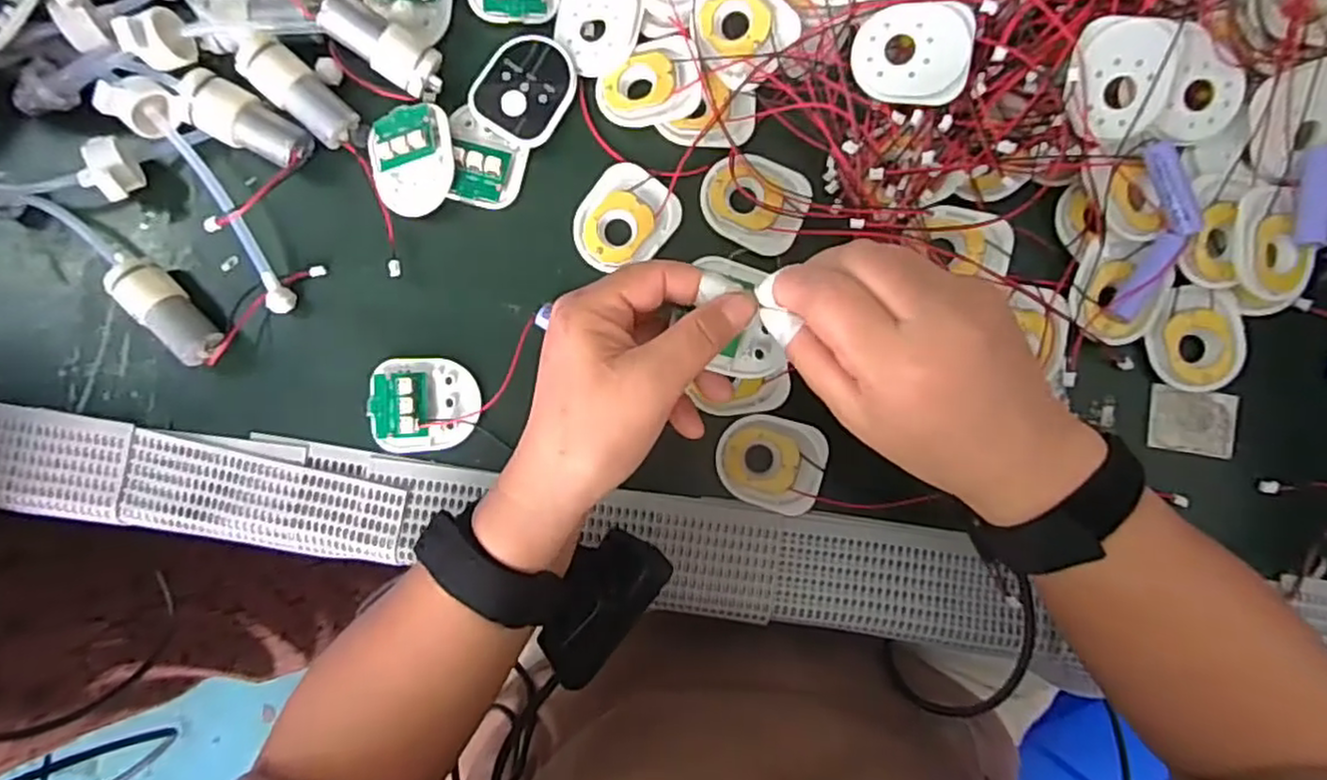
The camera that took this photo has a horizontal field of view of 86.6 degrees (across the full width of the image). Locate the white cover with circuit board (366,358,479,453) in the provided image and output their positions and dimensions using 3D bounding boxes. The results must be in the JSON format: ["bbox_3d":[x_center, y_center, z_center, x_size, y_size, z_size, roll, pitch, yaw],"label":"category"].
[{"bbox_3d":[-0.129,0.007,0.376,0.056,0.008,0.049,-3,84,-1],"label":"white cover with circuit board"}]

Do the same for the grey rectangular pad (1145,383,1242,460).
[{"bbox_3d":[0.294,0.018,0.391,0.046,0.006,0.036,9,79,1],"label":"grey rectangular pad"}]

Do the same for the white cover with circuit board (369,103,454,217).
[{"bbox_3d":[-0.138,-0.125,0.386,0.047,0.012,0.058,-8,94,10],"label":"white cover with circuit board"}]

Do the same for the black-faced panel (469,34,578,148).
[{"bbox_3d":[-0.076,-0.166,0.387,0.050,0.008,0.056,26,85,2],"label":"black-faced panel"}]

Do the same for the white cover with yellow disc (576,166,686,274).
[{"bbox_3d":[-0.021,-0.092,0.387,0.048,0.007,0.057,37,85,3],"label":"white cover with yellow disc"}]

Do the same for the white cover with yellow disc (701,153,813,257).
[{"bbox_3d":[0.050,-0.103,0.388,0.058,0.008,0.048,22,85,2],"label":"white cover with yellow disc"}]

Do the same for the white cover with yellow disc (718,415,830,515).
[{"bbox_3d":[0.058,0.039,0.378,0.057,0.009,0.048,18,84,1],"label":"white cover with yellow disc"}]

